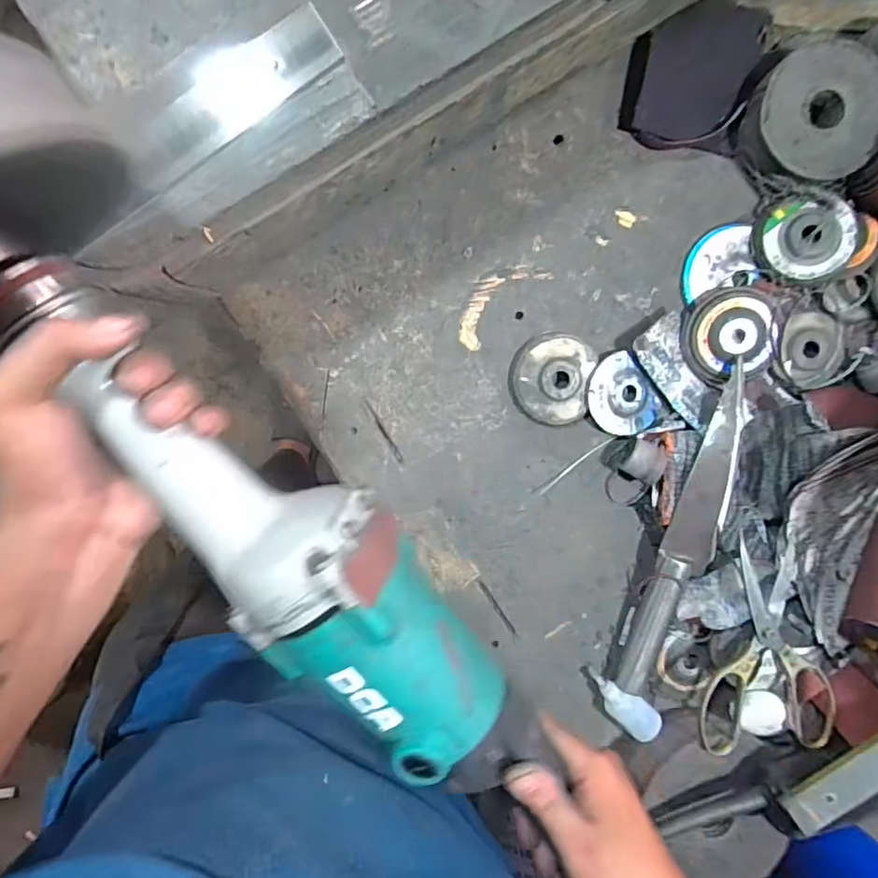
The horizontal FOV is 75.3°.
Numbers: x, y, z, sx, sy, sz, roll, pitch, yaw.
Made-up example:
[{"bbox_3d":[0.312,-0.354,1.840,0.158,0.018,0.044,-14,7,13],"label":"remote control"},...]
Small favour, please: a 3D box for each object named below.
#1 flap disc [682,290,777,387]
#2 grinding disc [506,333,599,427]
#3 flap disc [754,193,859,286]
[{"bbox_3d":[0.259,-0.092,0.509,0.077,0.020,0.077,2,96,19],"label":"flap disc"},{"bbox_3d":[0.101,-0.055,0.516,0.072,0.013,0.080,9,98,-4],"label":"grinding disc"},{"bbox_3d":[0.317,-0.171,0.496,0.078,0.019,0.068,-4,95,21],"label":"flap disc"}]

